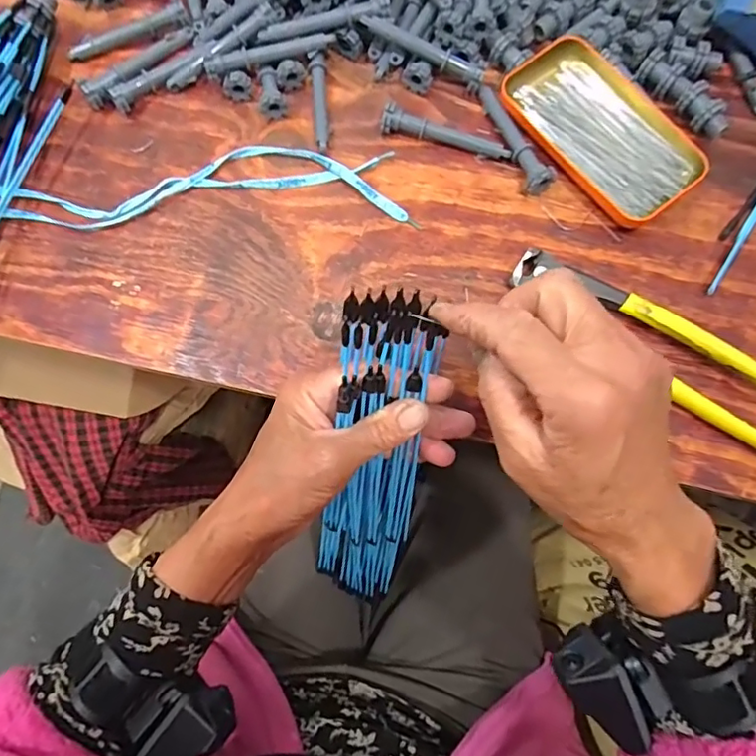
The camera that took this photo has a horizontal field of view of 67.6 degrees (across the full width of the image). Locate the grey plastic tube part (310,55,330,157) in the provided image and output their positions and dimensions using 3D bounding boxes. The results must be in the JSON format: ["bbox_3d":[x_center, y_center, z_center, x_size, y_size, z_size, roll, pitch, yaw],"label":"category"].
[{"bbox_3d":[-0.042,-0.200,0.411,0.012,0.014,0.074,-4,77,0],"label":"grey plastic tube part"}]

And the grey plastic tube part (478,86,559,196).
[{"bbox_3d":[0.097,-0.171,0.401,0.017,0.020,0.089,-20,77,-4],"label":"grey plastic tube part"}]

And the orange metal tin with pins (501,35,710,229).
[{"bbox_3d":[0.159,-0.176,0.403,0.084,0.020,0.143,-40,80,-8],"label":"orange metal tin with pins"}]

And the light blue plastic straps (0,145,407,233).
[{"bbox_3d":[-0.130,-0.136,0.400,0.291,0.010,0.059,-2,77,0],"label":"light blue plastic straps"}]

